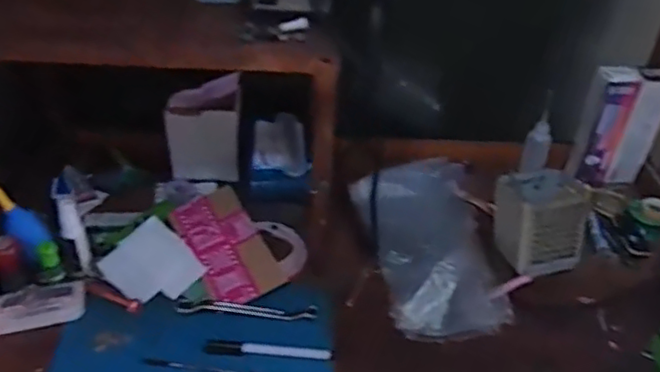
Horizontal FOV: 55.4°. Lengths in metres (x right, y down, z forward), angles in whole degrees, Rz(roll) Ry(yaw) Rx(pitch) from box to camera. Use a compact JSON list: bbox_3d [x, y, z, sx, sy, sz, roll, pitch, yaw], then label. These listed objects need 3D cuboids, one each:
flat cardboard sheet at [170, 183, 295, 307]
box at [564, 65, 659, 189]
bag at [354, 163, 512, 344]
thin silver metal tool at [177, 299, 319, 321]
[{"bbox_3d":[-0.131,0.073,0.789,0.090,0.009,0.176,-22,54,-24],"label":"flat cardboard sheet"},{"bbox_3d":[0.421,-0.087,0.918,0.101,0.176,0.042,2,37,-1],"label":"box"},{"bbox_3d":[0.124,0.058,0.808,0.163,0.055,0.310,-1,38,-5],"label":"bag"},{"bbox_3d":[-0.095,0.143,0.726,0.159,0.012,0.020,2,37,-1],"label":"thin silver metal tool"}]

